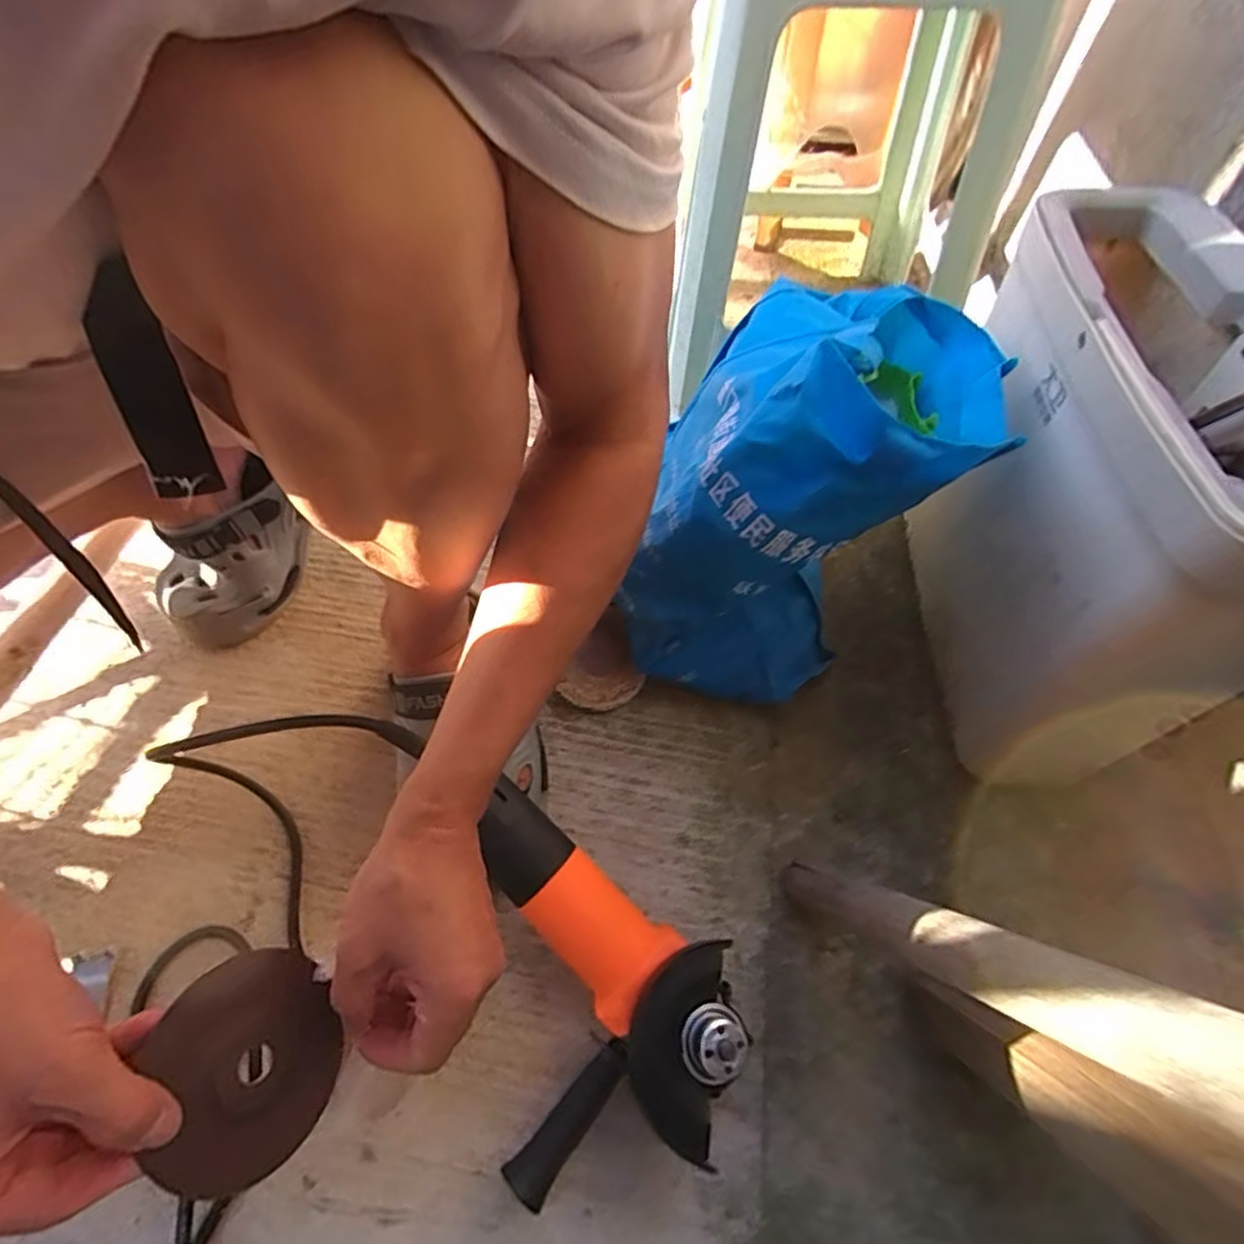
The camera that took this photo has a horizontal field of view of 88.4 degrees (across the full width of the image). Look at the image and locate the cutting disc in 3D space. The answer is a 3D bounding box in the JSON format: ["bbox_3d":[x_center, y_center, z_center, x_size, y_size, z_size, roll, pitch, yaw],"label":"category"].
[{"bbox_3d":[-0.177,0.209,0.303,0.007,0.081,0.088,-29,77,26],"label":"cutting disc"}]

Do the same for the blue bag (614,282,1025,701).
[{"bbox_3d":[0.135,-0.126,0.500,0.216,0.275,0.305,16,59,9],"label":"blue bag"}]

